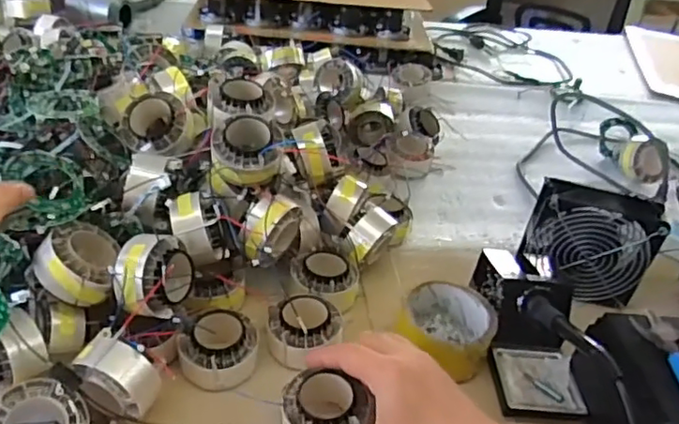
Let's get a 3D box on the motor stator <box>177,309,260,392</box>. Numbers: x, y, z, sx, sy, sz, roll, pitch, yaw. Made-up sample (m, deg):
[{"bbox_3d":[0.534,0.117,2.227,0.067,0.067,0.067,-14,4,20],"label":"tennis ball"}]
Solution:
[{"bbox_3d":[-0.102,0.115,0.507,0.064,0.030,0.060,5,35,-3],"label":"motor stator"}]

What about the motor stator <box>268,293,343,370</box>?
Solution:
[{"bbox_3d":[-0.032,0.106,0.538,0.055,0.041,0.059,5,35,-3],"label":"motor stator"}]

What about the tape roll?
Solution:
[{"bbox_3d":[0.097,0.108,0.553,0.084,0.046,0.091,5,35,-3],"label":"tape roll"}]

